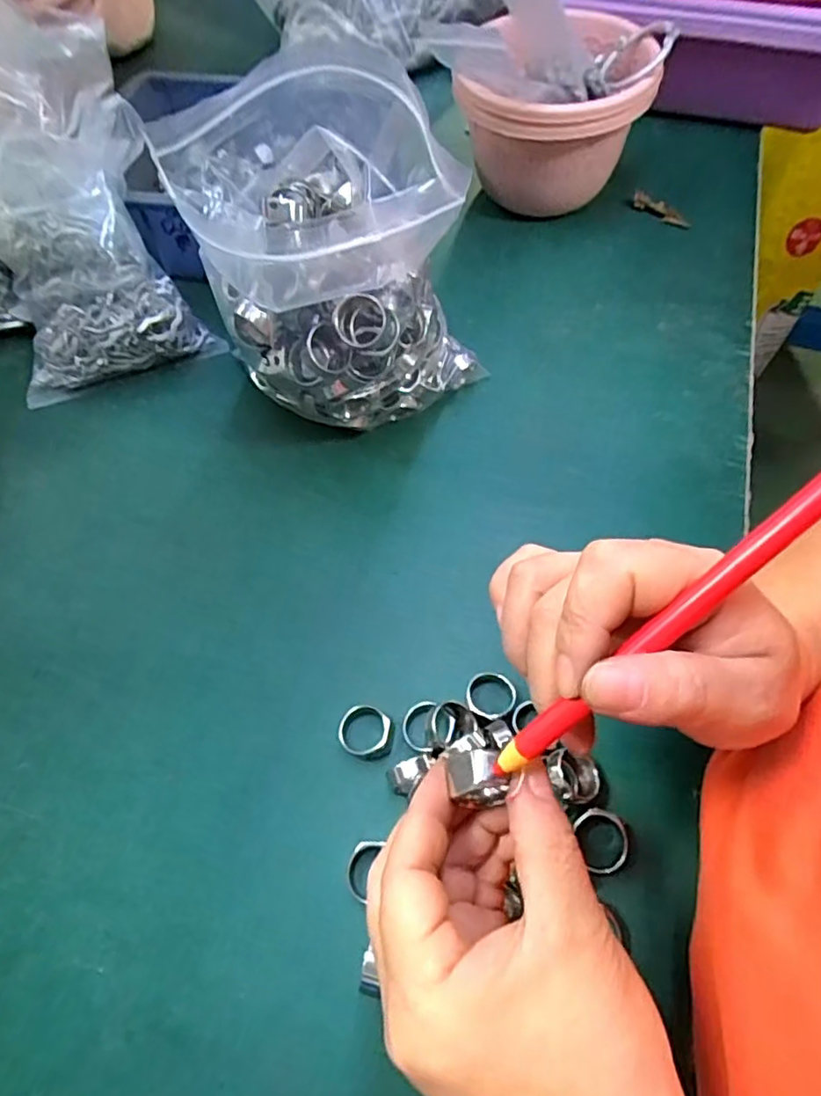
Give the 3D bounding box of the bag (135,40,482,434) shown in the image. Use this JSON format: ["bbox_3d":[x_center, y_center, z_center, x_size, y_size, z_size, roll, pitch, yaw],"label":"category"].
[{"bbox_3d":[-0.035,-0.149,0.359,0.134,0.184,0.124,-37,65,-17],"label":"bag"}]

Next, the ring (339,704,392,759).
[{"bbox_3d":[-0.023,0.093,0.319,0.028,0.012,0.027,-1,60,2],"label":"ring"}]

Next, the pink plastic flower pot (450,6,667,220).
[{"bbox_3d":[0.102,-0.315,0.474,0.125,0.107,0.119,-1,60,2],"label":"pink plastic flower pot"}]

